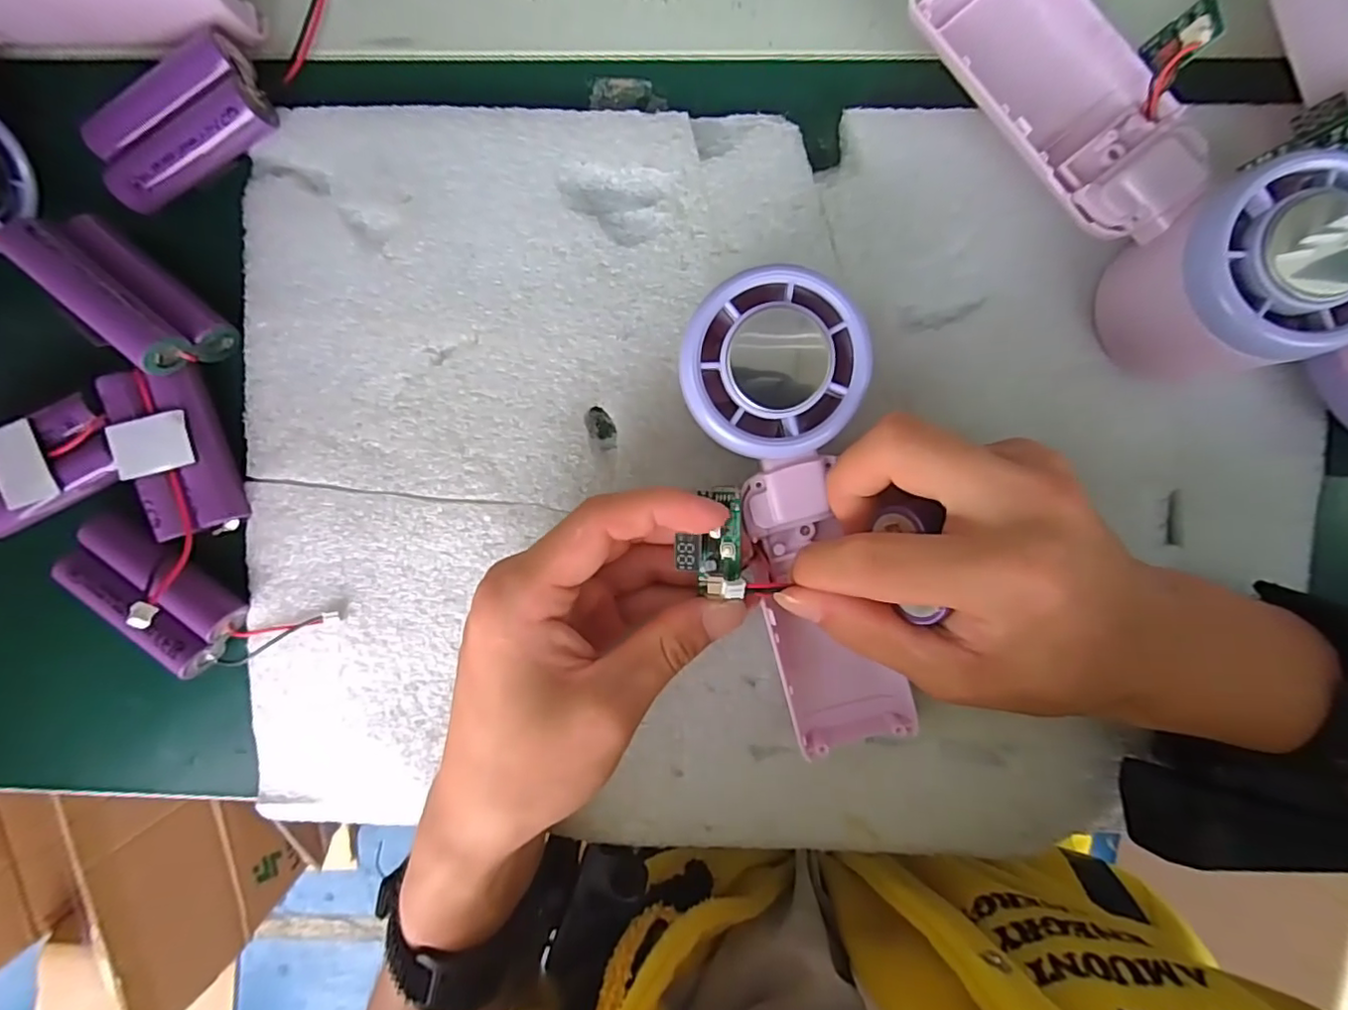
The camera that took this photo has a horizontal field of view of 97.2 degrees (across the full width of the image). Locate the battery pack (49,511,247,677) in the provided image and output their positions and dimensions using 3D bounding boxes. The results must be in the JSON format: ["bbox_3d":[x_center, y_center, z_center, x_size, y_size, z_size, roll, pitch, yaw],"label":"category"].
[{"bbox_3d":[-0.203,0.033,0.230,0.065,0.020,0.037,36,94,0],"label":"battery pack"}]

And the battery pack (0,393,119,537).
[{"bbox_3d":[-0.248,-0.015,0.233,0.066,0.020,0.034,-22,92,3],"label":"battery pack"}]

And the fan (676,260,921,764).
[{"bbox_3d":[0.039,0.016,0.199,0.062,0.025,0.173,-12,114,3],"label":"fan"}]

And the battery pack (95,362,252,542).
[{"bbox_3d":[-0.192,-0.021,0.227,0.036,0.013,0.064,-18,92,3],"label":"battery pack"}]

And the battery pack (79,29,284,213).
[{"bbox_3d":[-0.180,-0.137,0.217,0.065,0.019,0.034,-27,92,3],"label":"battery pack"}]

